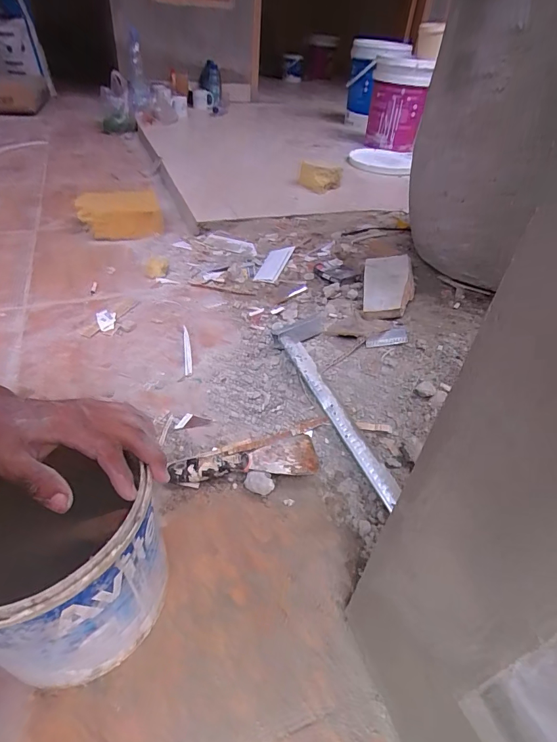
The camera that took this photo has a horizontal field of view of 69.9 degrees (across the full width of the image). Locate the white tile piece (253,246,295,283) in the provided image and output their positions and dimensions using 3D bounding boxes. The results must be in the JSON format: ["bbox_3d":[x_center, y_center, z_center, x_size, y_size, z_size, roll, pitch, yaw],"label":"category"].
[{"bbox_3d":[-0.011,-0.259,0.972,0.063,0.006,0.142,4,50,24],"label":"white tile piece"}]

